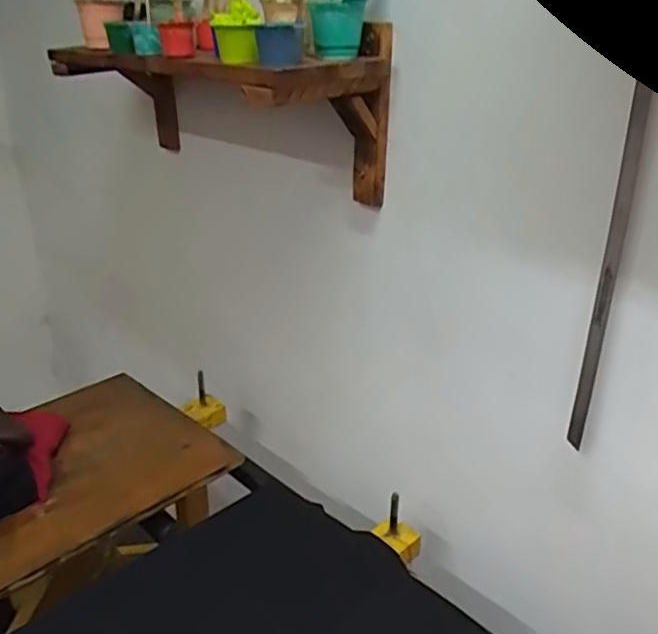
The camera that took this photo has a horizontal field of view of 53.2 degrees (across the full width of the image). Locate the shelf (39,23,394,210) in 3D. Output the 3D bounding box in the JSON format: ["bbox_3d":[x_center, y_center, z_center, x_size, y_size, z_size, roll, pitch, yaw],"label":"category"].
[{"bbox_3d":[-0.214,-0.355,1.102,0.245,0.238,0.681,-20,34,-36],"label":"shelf"}]

